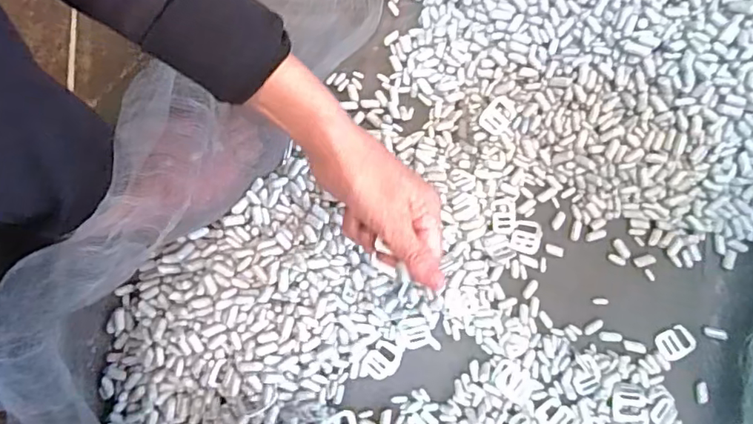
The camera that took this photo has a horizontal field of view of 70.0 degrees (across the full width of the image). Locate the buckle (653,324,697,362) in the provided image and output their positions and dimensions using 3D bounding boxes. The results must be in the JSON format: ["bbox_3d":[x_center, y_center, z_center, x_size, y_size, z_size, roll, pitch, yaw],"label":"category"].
[{"bbox_3d":[0.271,0.119,0.487,0.034,0.004,0.025,-26,79,-5],"label":"buckle"}]

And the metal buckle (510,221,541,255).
[{"bbox_3d":[0.140,0.023,0.503,0.027,0.006,0.031,21,79,4],"label":"metal buckle"}]

